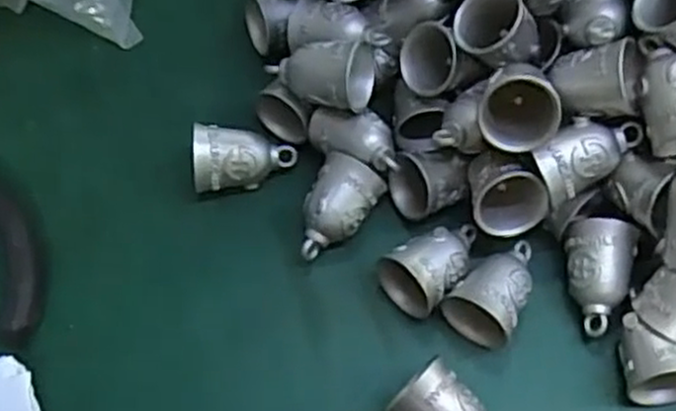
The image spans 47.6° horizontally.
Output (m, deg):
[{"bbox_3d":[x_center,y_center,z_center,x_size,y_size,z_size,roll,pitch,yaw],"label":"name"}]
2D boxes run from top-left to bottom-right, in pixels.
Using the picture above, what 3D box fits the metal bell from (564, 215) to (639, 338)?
[{"bbox_3d":[0.089,0.025,0.262,0.023,0.021,0.037,5,65,4],"label":"metal bell"}]

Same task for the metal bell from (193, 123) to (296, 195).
[{"bbox_3d":[-0.035,-0.017,0.283,0.037,0.026,0.022,-12,65,-4],"label":"metal bell"}]

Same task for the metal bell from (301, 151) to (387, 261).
[{"bbox_3d":[-0.001,0.003,0.274,0.022,0.023,0.035,25,68,13],"label":"metal bell"}]

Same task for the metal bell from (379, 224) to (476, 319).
[{"bbox_3d":[0.034,0.019,0.264,0.036,0.025,0.023,-41,70,-16],"label":"metal bell"}]

